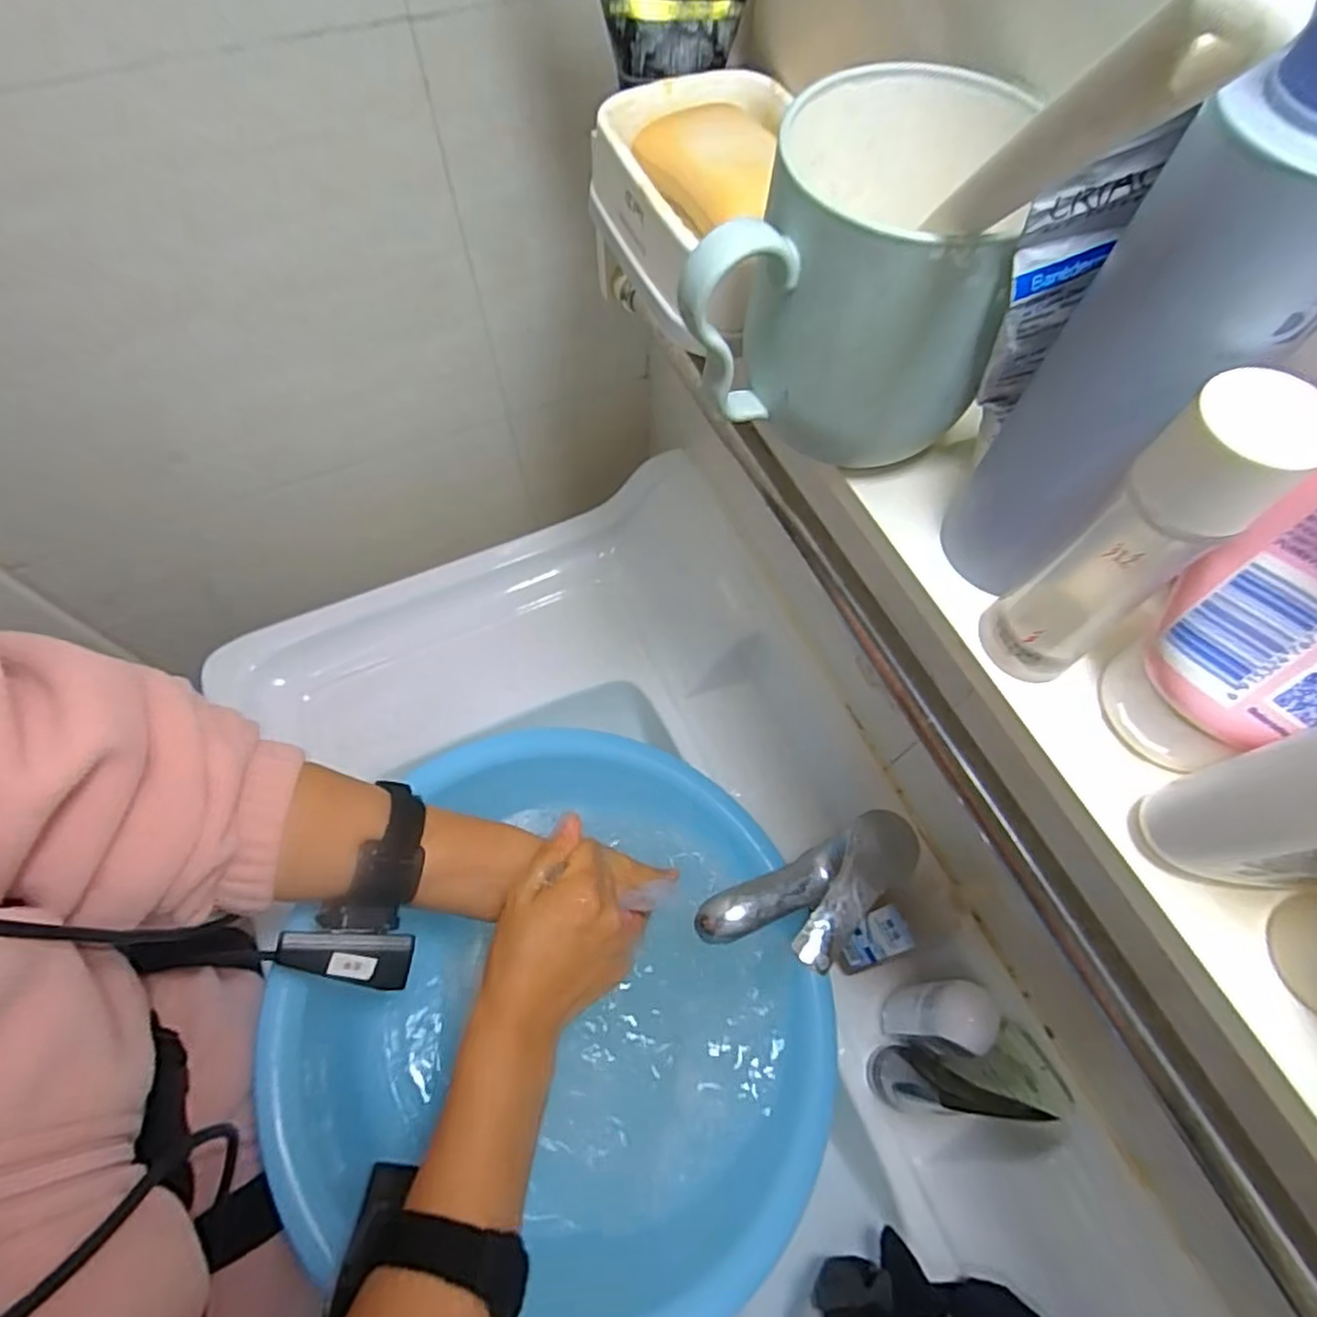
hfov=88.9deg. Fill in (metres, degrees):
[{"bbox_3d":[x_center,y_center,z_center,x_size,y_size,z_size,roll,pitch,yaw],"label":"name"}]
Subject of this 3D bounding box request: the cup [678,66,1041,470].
[{"bbox_3d":[0.056,-0.119,0.212,0.089,0.081,0.084,0,65,-1],"label":"cup"}]

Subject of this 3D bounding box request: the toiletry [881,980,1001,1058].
[{"bbox_3d":[0.176,0.229,0.428,0.031,0.119,0.041,5,65,1],"label":"toiletry"}]

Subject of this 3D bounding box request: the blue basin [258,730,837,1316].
[{"bbox_3d":[-0.038,0.233,0.468,0.330,0.111,0.324,0,65,-1],"label":"blue basin"}]

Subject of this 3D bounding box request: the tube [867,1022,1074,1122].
[{"bbox_3d":[0.198,0.276,0.445,0.034,0.136,0.054,14,55,-44],"label":"tube"}]

